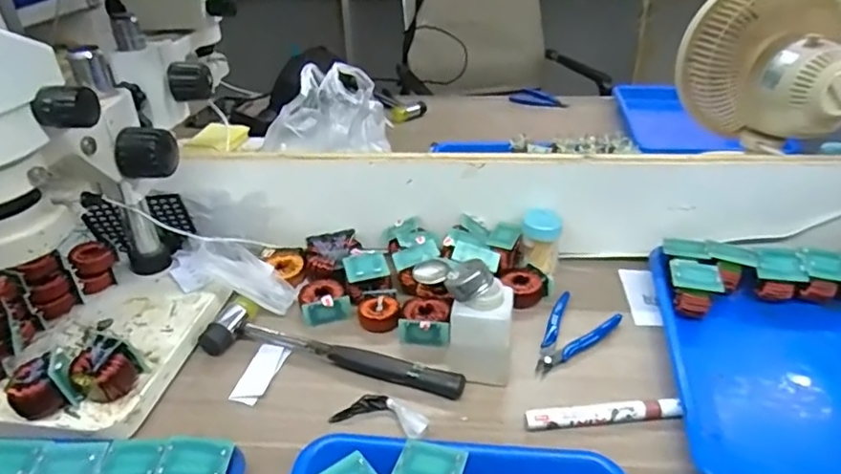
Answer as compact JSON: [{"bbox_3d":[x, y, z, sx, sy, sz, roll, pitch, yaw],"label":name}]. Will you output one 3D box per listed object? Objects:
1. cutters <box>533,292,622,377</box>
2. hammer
[{"bbox_3d":[0.145,0.096,0.579,0.061,0.017,0.114,26,41,37],"label":"cutters"},{"bbox_3d":[-0.084,0.107,0.560,0.261,0.026,0.068,9,33,17],"label":"hammer"}]

